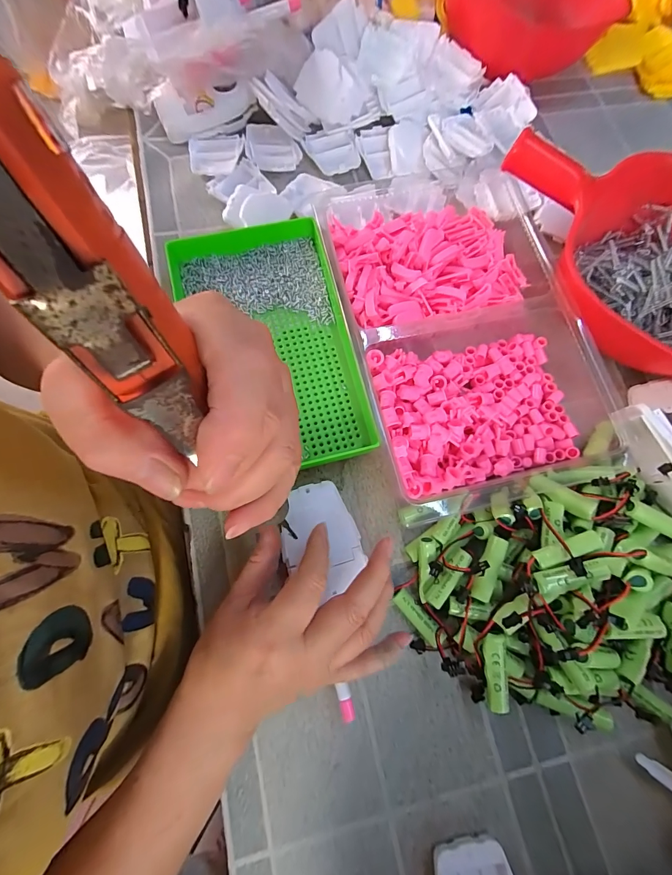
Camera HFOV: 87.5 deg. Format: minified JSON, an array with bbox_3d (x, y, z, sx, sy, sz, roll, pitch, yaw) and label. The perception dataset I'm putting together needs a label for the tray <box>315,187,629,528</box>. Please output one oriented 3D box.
[{"bbox_3d":[0.131,-0.109,0.334,0.235,0.038,0.325,-12,77,-5],"label":"tray"}]

